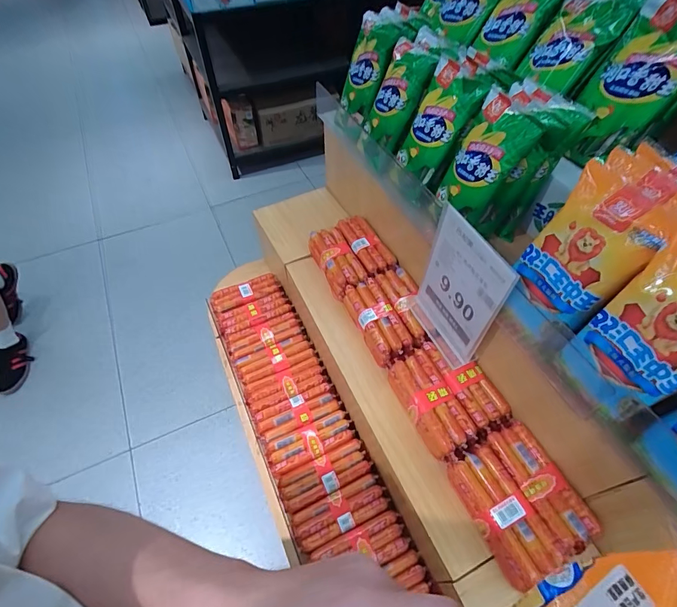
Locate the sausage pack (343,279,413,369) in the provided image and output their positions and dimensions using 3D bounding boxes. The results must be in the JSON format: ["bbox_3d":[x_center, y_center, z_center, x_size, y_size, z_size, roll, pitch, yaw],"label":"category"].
[{"bbox_3d":[0.071,0.026,0.713,0.068,0.045,0.167,-18,56,-13],"label":"sausage pack"}]

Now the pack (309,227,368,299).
[{"bbox_3d":[-0.006,-0.094,0.811,0.069,0.048,0.174,-19,56,-13],"label":"pack"}]

